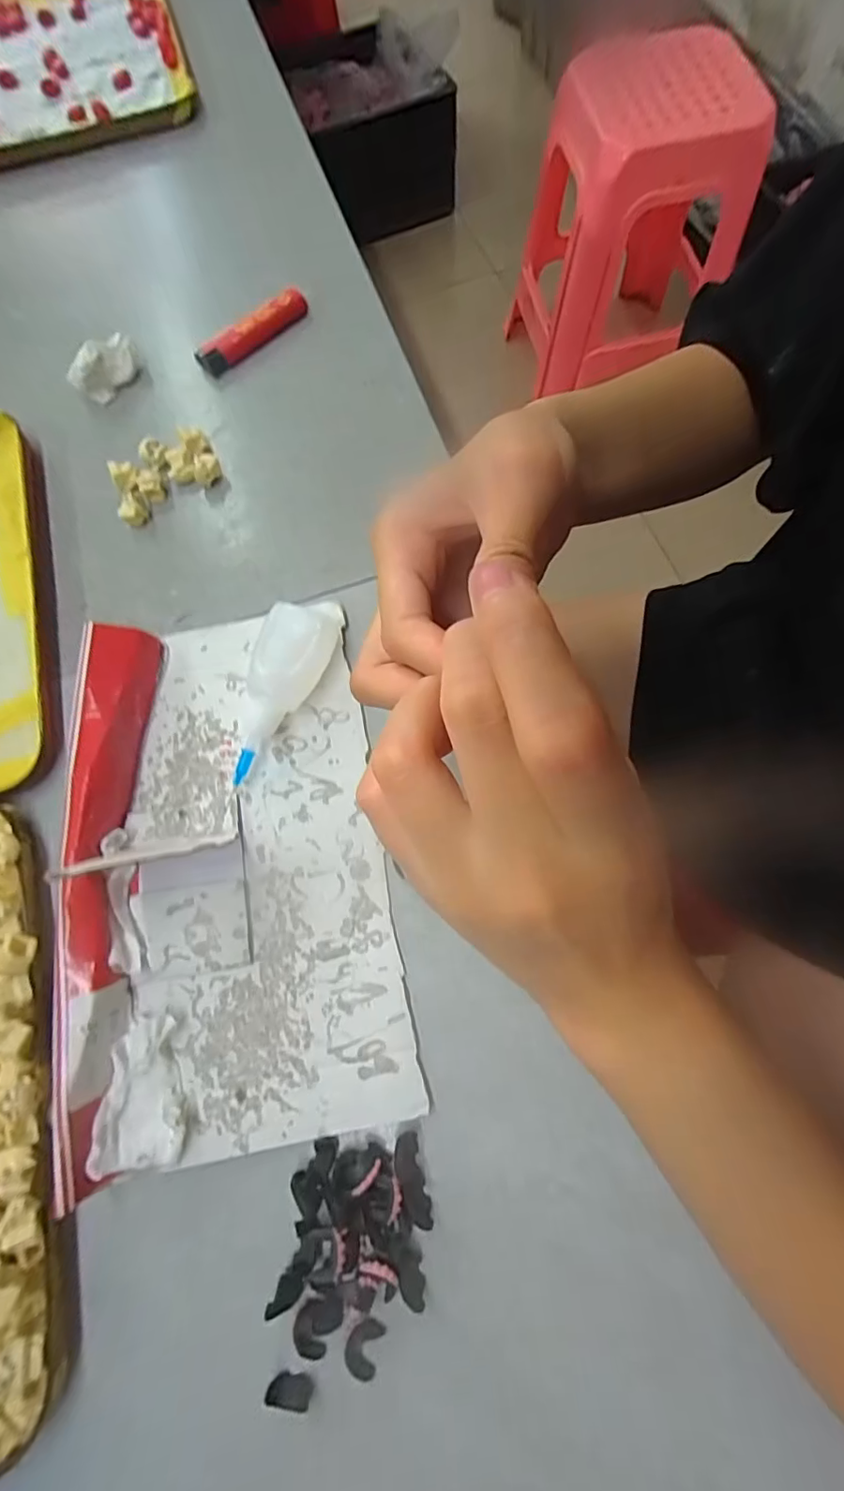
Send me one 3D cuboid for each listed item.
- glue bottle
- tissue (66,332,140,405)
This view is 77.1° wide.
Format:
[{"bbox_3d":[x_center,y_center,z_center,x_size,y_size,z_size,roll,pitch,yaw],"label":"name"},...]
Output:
[{"bbox_3d":[-0.068,-0.025,0.257,0.032,0.025,0.087,18,73,6],"label":"glue bottle"},{"bbox_3d":[-0.197,-0.235,0.330,0.042,0.032,0.017,-41,77,-12],"label":"tissue"}]

